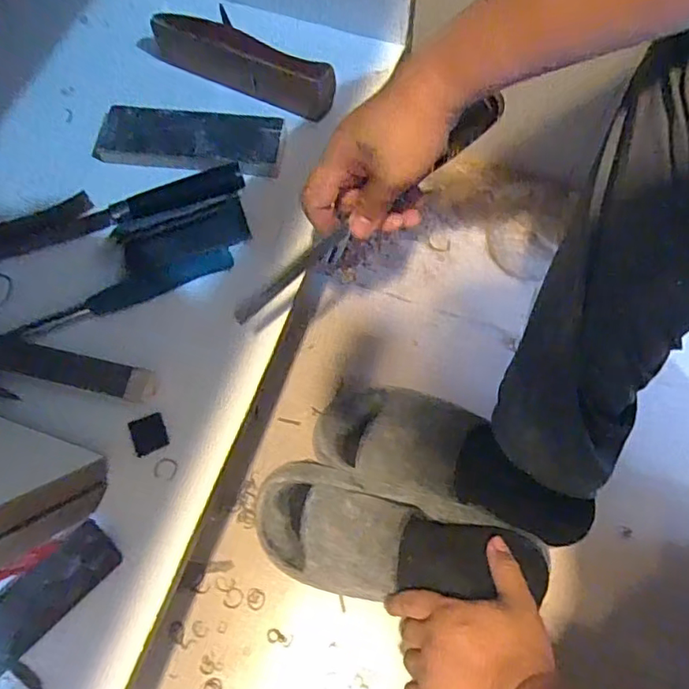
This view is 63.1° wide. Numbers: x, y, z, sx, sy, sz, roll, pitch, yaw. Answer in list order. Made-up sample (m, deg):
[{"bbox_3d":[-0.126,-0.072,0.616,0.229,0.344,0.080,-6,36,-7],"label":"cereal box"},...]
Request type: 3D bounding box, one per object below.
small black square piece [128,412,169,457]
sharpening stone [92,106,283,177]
[{"bbox_3d":[-0.159,0.073,0.456,0.026,0.004,0.030,-20,79,-15],"label":"small black square piece"},{"bbox_3d":[-0.151,-0.204,0.553,0.176,0.015,0.068,7,69,3],"label":"sharpening stone"}]

